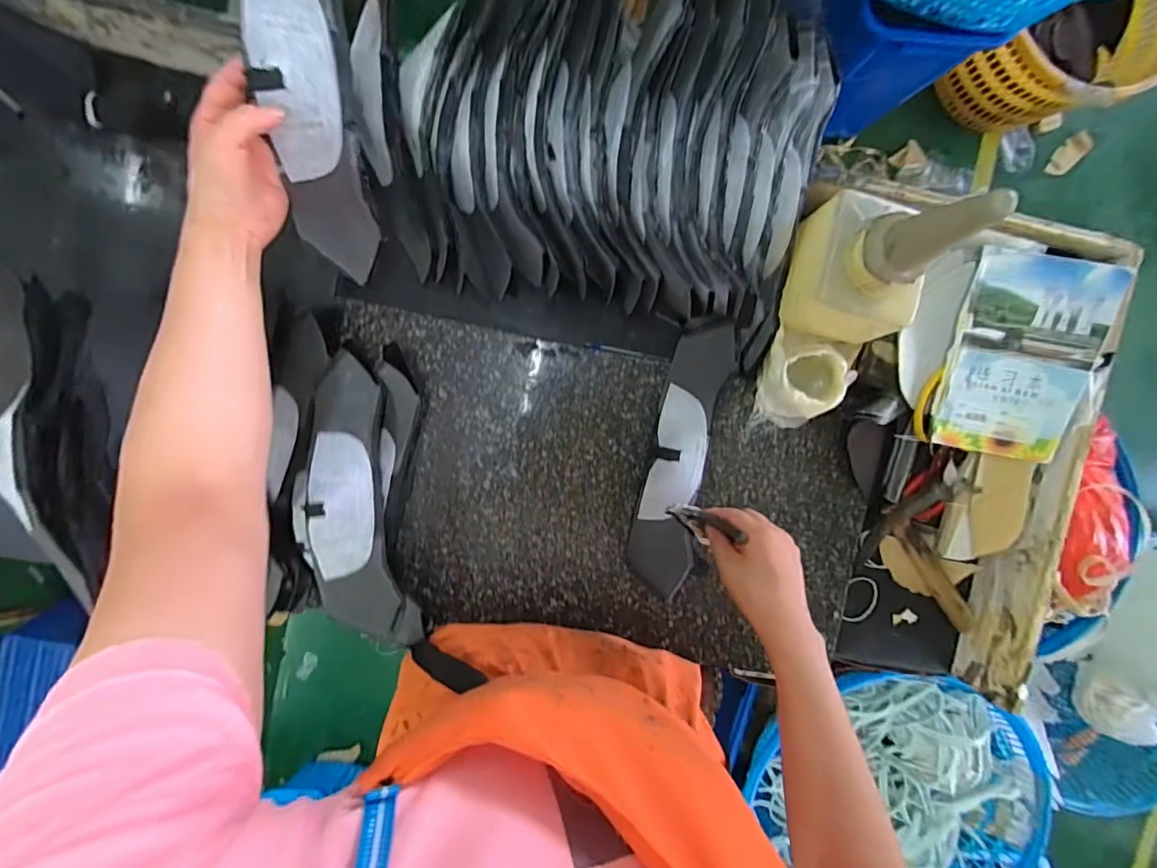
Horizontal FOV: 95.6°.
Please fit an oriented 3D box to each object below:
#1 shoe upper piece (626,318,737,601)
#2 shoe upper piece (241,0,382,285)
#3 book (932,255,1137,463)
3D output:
[{"bbox_3d":[0.119,0.029,0.597,0.070,0.026,0.310,12,94,-6],"label":"shoe upper piece"},{"bbox_3d":[-0.214,-0.276,0.410,0.073,0.052,0.305,1,120,-3],"label":"shoe upper piece"},{"bbox_3d":[0.481,-0.078,0.569,0.139,0.011,0.206,10,103,5],"label":"book"}]

